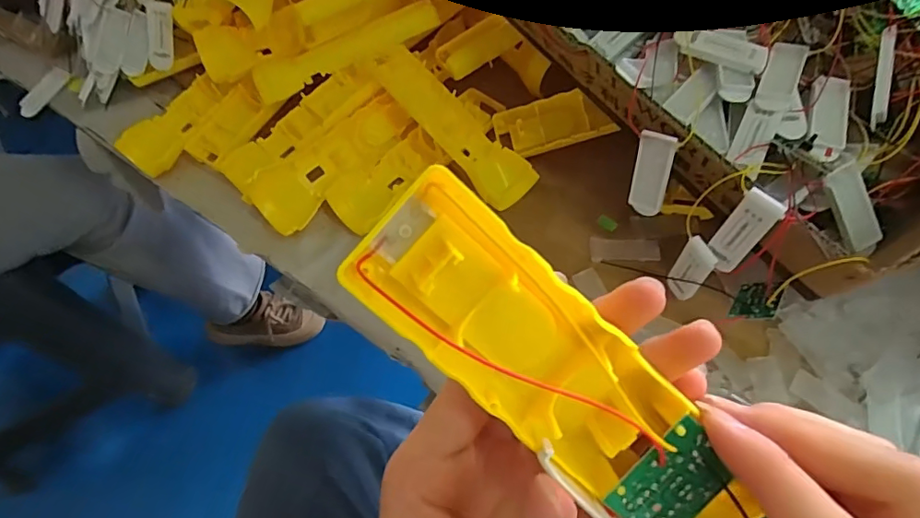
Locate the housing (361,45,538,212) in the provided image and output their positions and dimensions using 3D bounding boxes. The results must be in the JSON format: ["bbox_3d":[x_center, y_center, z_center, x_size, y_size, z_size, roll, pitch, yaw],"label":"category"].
[{"bbox_3d":[-0.008,-0.107,0.416,0.045,0.018,0.163,-39,79,-19],"label":"housing"}]

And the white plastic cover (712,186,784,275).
[{"bbox_3d":[0.156,-0.015,0.290,0.020,0.049,0.006,38,52,20],"label":"white plastic cover"}]

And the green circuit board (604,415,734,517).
[{"bbox_3d":[0.061,0.064,0.149,0.025,0.004,0.034,39,96,-9],"label":"green circuit board"}]

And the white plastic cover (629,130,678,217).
[{"bbox_3d":[0.116,-0.051,0.318,0.021,0.053,0.004,23,42,29],"label":"white plastic cover"}]

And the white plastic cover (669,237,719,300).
[{"bbox_3d":[0.145,0.008,0.330,0.006,0.053,0.020,-28,61,-14],"label":"white plastic cover"}]

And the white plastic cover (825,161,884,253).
[{"bbox_3d":[0.229,-0.029,0.304,0.020,0.008,0.051,-30,100,-14],"label":"white plastic cover"}]

